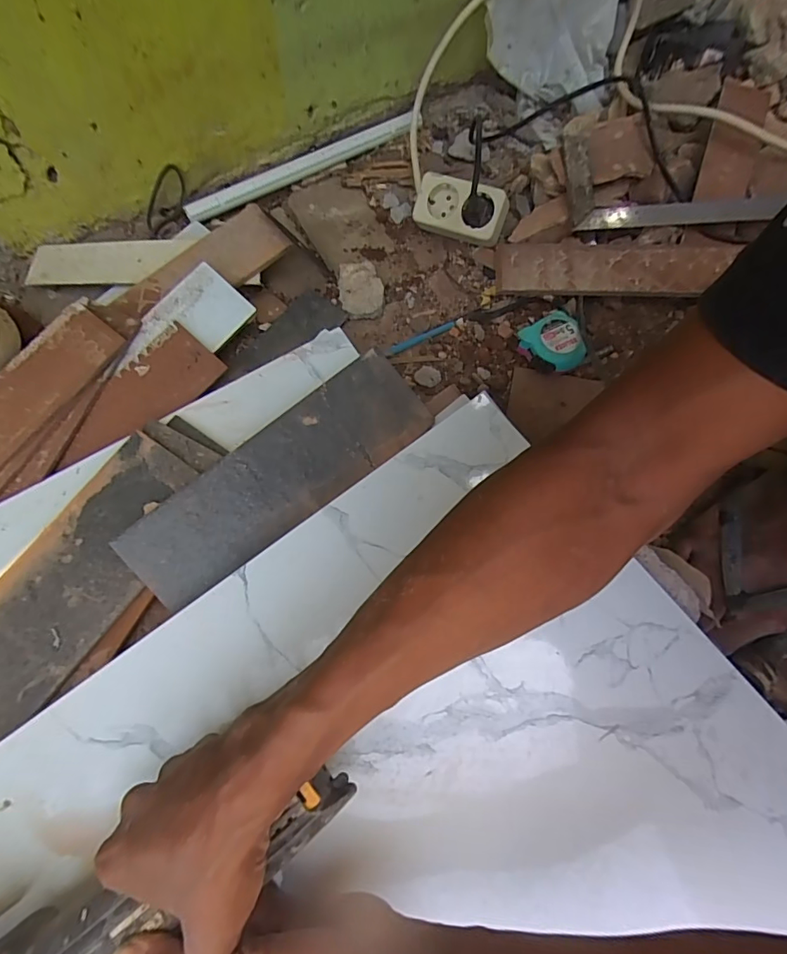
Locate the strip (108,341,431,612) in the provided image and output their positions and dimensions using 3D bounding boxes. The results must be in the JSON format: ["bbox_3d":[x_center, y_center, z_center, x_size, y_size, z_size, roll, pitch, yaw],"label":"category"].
[{"bbox_3d":[-0.095,-0.005,0.426,0.292,0.005,0.092,-40,93,-19],"label":"strip"}]

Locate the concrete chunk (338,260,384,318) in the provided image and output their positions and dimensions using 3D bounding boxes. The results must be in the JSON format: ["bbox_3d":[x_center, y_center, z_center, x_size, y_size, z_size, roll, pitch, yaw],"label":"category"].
[{"bbox_3d":[-0.039,-0.225,0.557,0.051,0.024,0.064,-5,72,-2],"label":"concrete chunk"}]

